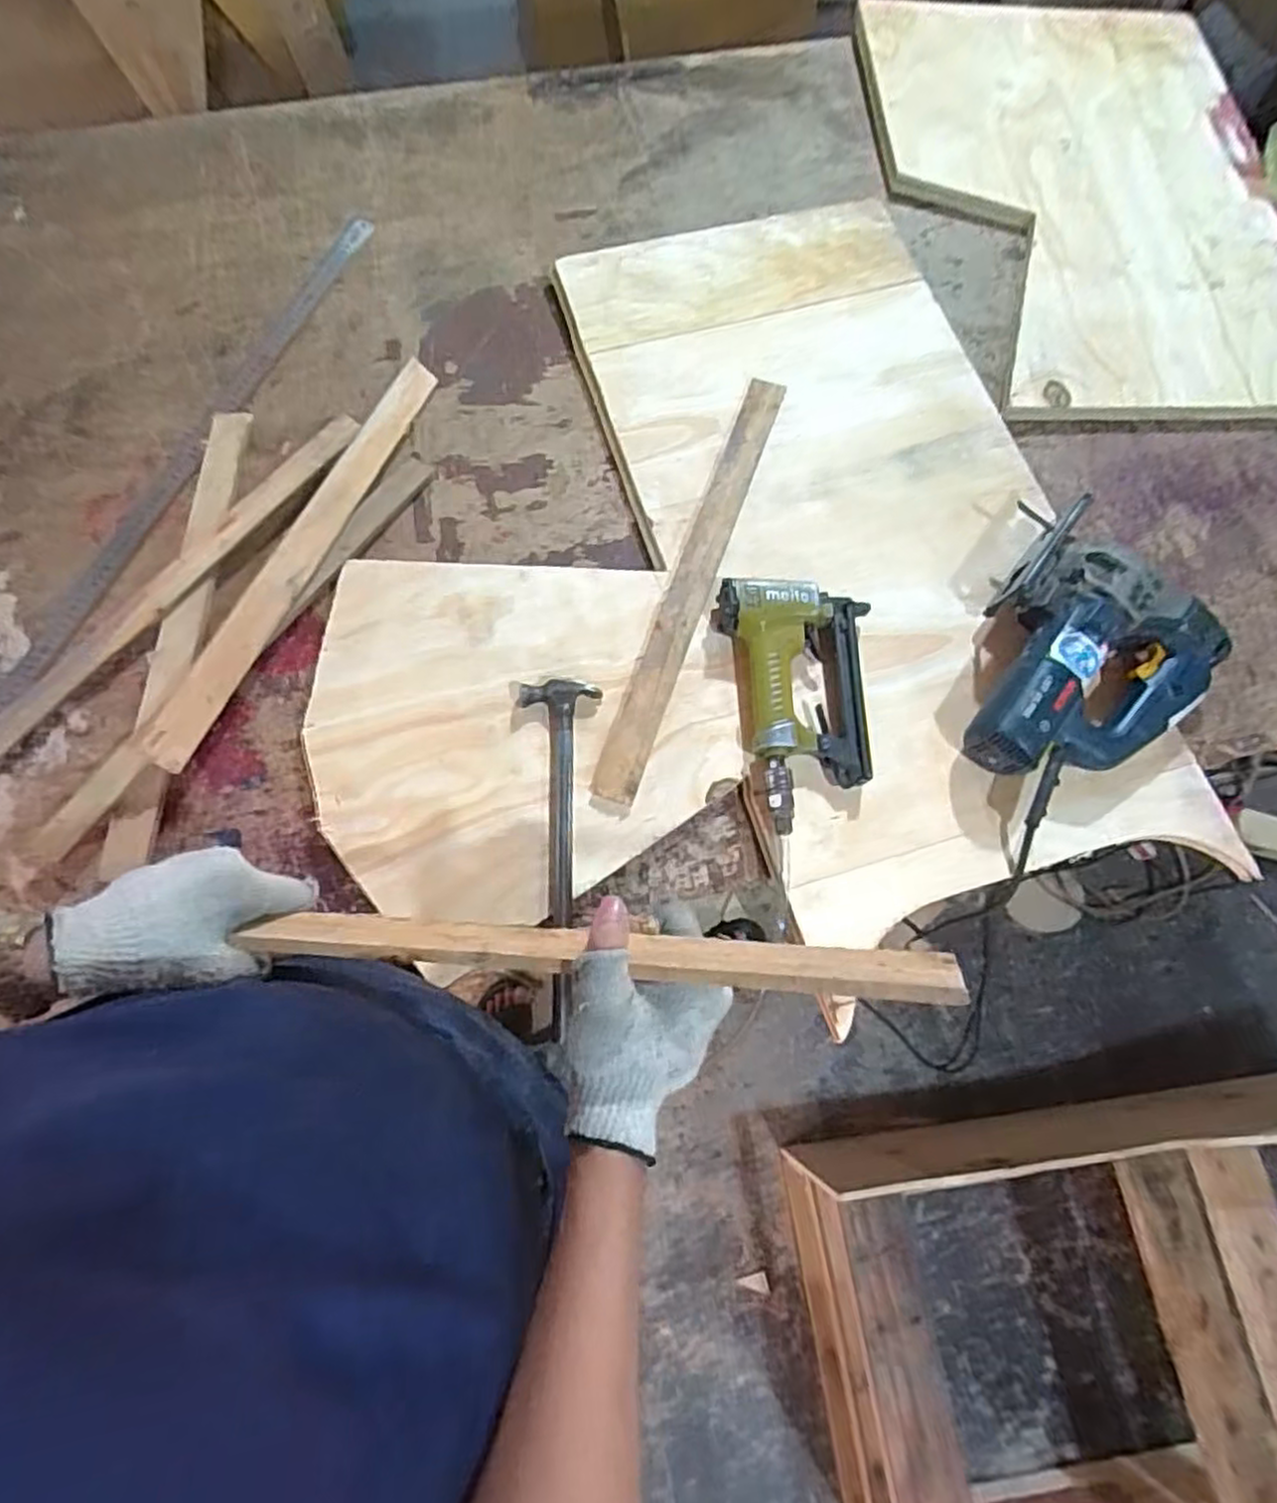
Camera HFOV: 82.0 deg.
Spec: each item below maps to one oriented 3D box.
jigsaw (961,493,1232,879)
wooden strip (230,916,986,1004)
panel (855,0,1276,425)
[{"bbox_3d":[0.383,-0.062,0.677,0.203,0.093,0.289,41,75,11],"label":"jigsaw"},{"bbox_3d":[-0.036,0.114,0.421,0.403,0.033,0.025,0,75,13],"label":"wooden strip"},{"bbox_3d":[0.557,-0.664,0.879,0.447,0.034,0.647,-12,77,-5],"label":"panel"}]

